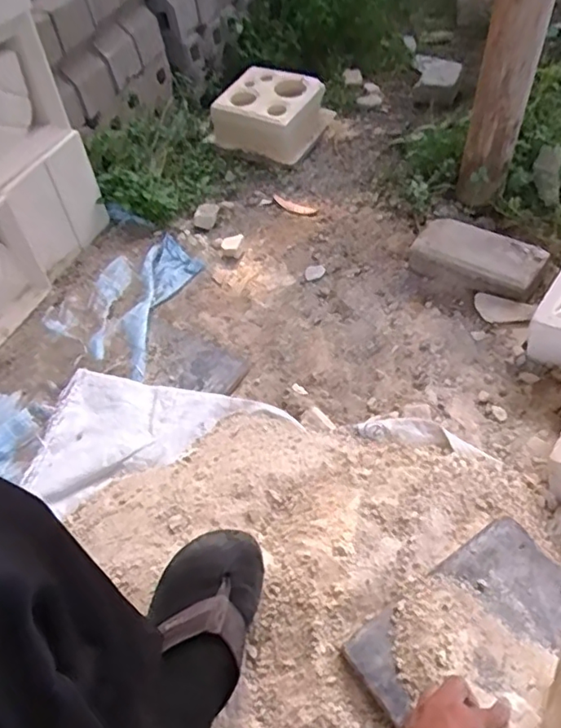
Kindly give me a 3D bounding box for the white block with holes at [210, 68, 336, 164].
[{"bbox_3d":[-0.024,-0.621,1.435,0.242,0.103,0.244,18,54,21],"label":"white block with holes"}]

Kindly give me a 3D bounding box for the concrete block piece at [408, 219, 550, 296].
[{"bbox_3d":[0.339,-0.176,1.011,0.216,0.068,0.110,24,59,25],"label":"concrete block piece"}]

